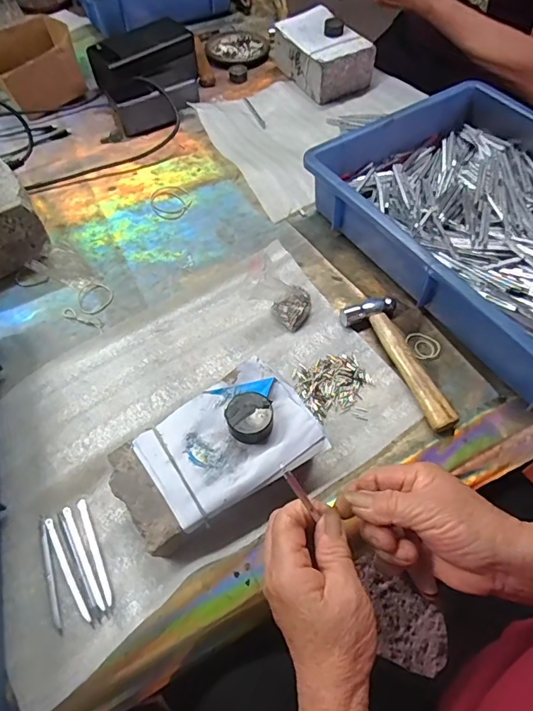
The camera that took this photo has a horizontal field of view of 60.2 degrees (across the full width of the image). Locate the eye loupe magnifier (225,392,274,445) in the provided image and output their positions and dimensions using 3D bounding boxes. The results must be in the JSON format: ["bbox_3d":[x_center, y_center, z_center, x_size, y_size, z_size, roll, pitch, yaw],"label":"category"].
[{"bbox_3d":[-0.014,0.052,0.380,0.037,0.020,0.038,-1,57,1],"label":"eye loupe magnifier"}]

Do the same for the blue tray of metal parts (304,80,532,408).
[{"bbox_3d":[0.276,-0.131,0.515,0.281,0.091,0.431,-29,63,-17],"label":"blue tray of metal parts"}]

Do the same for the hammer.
[{"bbox_3d":[0.142,0.000,0.469,0.053,0.020,0.161,-26,62,-16],"label":"hammer"}]

